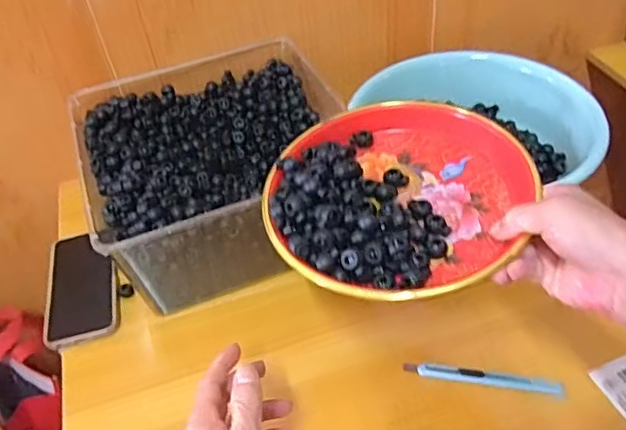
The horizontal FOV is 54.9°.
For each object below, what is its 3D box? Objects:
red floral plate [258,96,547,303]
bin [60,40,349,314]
[{"bbox_3d":[0.068,-0.025,0.506,0.215,0.036,0.206,-16,46,-8],"label":"red floral plate"},{"bbox_3d":[-0.117,-0.056,0.753,0.291,0.140,0.276,-18,46,-10],"label":"bin"}]

